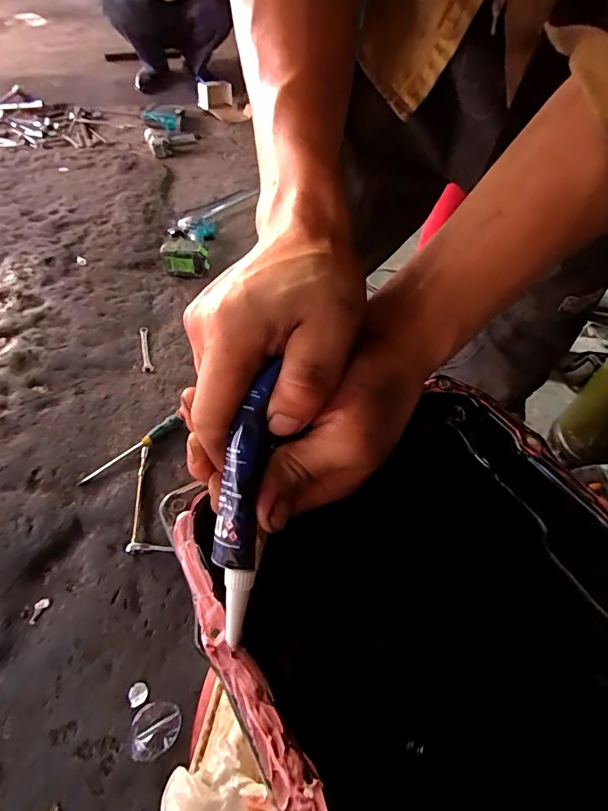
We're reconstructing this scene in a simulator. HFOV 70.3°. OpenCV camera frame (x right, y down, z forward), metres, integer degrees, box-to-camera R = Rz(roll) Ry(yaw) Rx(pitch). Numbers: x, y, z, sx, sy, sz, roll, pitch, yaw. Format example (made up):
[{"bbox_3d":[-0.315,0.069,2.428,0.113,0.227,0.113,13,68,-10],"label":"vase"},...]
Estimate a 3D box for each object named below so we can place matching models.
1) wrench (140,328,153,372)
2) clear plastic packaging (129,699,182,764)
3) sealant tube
[{"bbox_3d":[-0.412,-0.148,1.125,0.024,0.008,0.160,-9,53,-13],"label":"wrench"},{"bbox_3d":[-0.219,0.477,0.635,0.067,0.013,0.070,7,52,1],"label":"clear plastic packaging"},{"bbox_3d":[-0.029,0.046,0.199,0.020,0.014,0.130,8,96,0],"label":"sealant tube"}]

